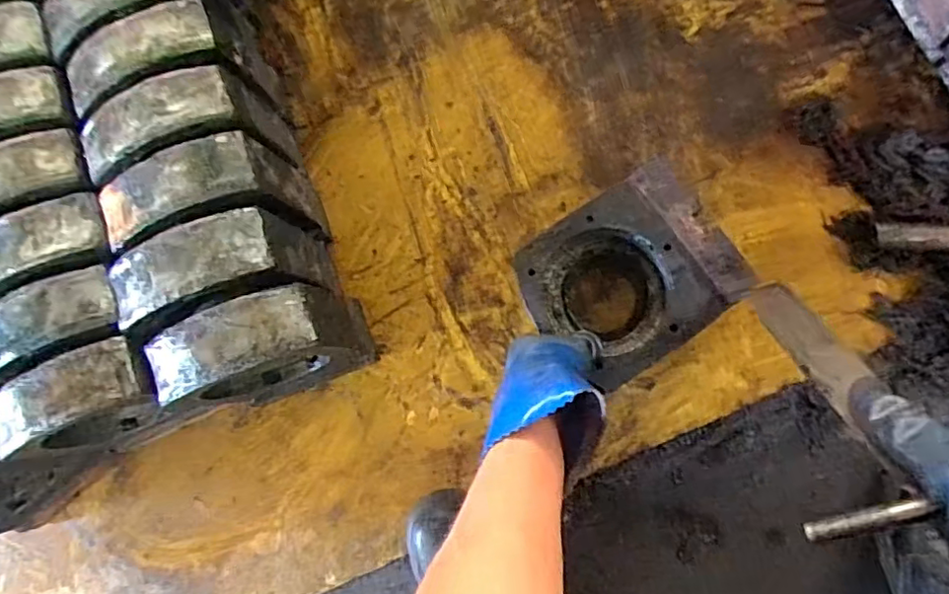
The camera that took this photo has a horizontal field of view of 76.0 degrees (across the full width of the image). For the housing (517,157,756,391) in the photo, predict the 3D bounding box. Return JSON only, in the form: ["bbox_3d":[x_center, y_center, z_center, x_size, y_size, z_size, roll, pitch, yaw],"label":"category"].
[{"bbox_3d":[0.140,-0.017,0.574,0.172,0.075,0.145,-34,81,4],"label":"housing"}]

